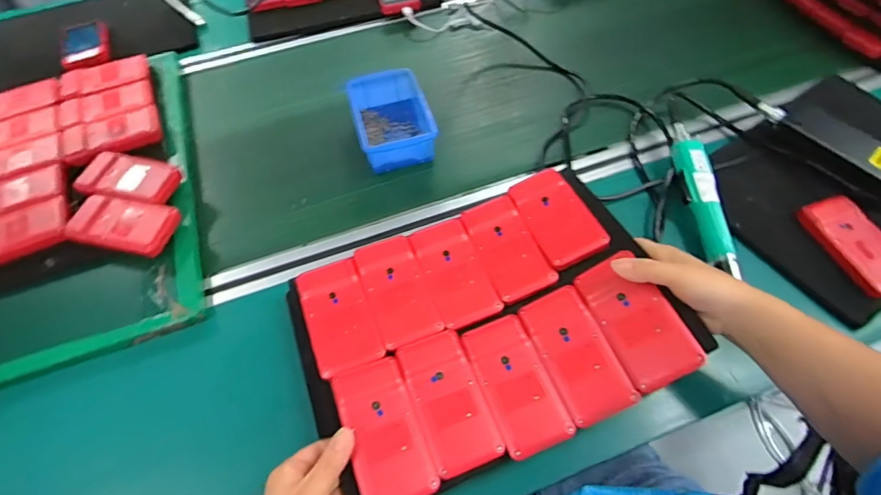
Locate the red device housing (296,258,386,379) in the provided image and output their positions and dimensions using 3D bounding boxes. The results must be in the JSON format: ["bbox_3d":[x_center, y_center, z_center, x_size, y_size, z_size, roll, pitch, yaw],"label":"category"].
[{"bbox_3d":[-0.100,0.067,0.452,0.061,0.009,0.115,-20,59,-10],"label":"red device housing"}]

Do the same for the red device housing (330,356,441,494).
[{"bbox_3d":[-0.049,0.157,0.397,0.061,0.012,0.119,-19,59,-10],"label":"red device housing"}]

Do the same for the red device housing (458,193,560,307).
[{"bbox_3d":[0.070,-0.002,0.485,0.060,0.010,0.118,-19,59,-10],"label":"red device housing"}]

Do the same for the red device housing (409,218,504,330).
[{"bbox_3d":[0.015,0.024,0.477,0.061,0.006,0.116,-19,59,-9],"label":"red device housing"}]

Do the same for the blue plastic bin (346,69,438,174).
[{"bbox_3d":[-0.069,-0.183,0.653,0.103,0.051,0.146,-14,59,-7],"label":"blue plastic bin"}]

